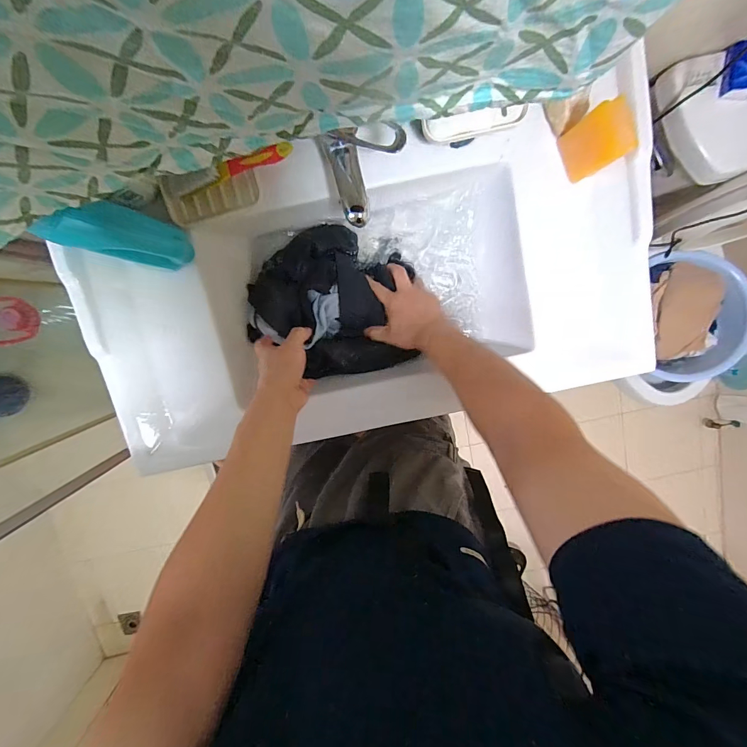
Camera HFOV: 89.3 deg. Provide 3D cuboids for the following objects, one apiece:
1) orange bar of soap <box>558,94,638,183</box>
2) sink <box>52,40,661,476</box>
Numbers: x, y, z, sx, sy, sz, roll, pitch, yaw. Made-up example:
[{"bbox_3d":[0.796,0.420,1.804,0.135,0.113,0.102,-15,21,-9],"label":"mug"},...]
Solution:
[{"bbox_3d":[0.287,-0.298,0.486,0.025,0.114,0.066,-26,100,2],"label":"orange bar of soap"},{"bbox_3d":[-0.009,-0.132,0.597,0.794,0.163,0.372,-11,100,0],"label":"sink"}]

